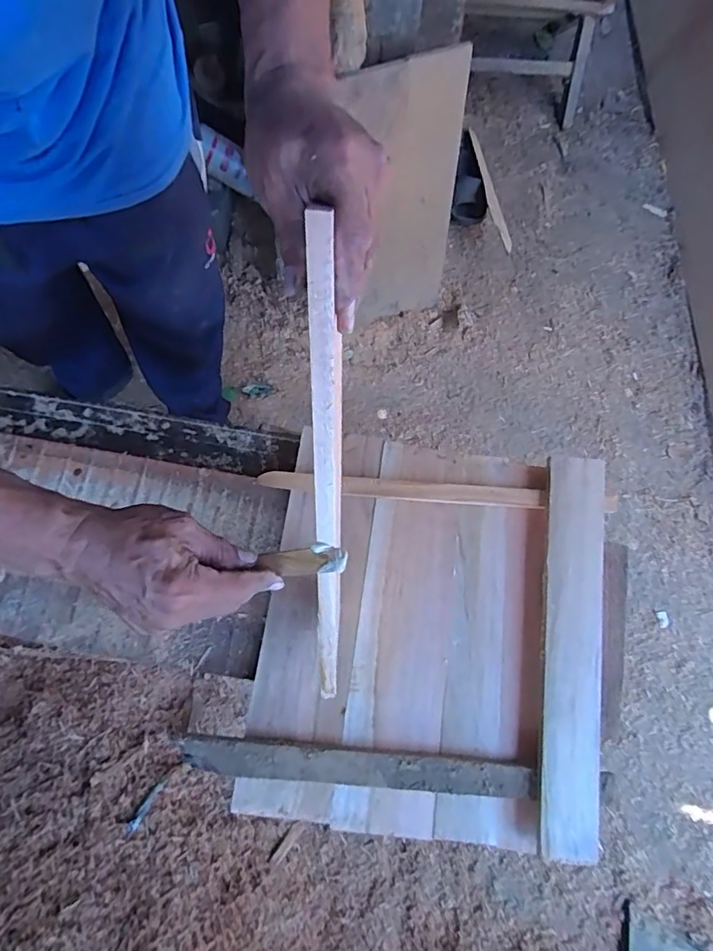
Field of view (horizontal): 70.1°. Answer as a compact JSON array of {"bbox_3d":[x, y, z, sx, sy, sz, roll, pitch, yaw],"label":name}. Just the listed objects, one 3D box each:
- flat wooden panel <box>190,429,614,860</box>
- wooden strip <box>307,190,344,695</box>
[{"bbox_3d":[0.071,0.174,0.591,0.436,0.043,0.438,8,73,0],"label":"flat wooden panel"},{"bbox_3d":[-0.021,0.037,0.377,0.019,0.412,0.008,0,35,-2],"label":"wooden strip"}]

